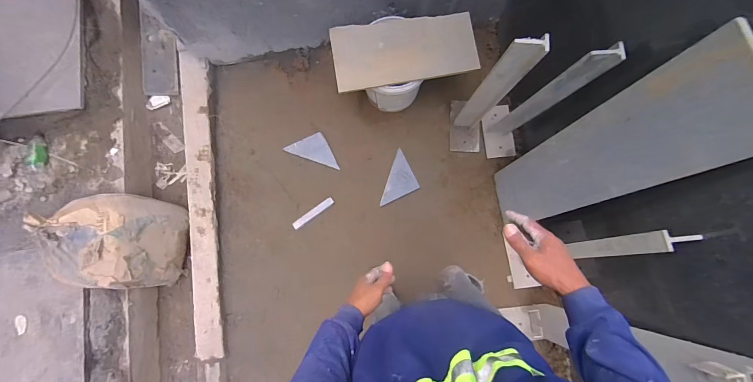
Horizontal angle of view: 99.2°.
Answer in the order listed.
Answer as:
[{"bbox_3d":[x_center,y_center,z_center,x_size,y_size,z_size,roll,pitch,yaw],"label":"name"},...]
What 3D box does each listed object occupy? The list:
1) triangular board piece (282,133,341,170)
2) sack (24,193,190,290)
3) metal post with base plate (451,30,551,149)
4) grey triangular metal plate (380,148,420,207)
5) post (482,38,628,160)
[{"bbox_3d":[-0.280,-0.206,1.494,0.256,0.015,0.133,20,83,2],"label":"triangular board piece"},{"bbox_3d":[-1.156,0.222,1.431,0.450,0.294,0.403,1,82,0],"label":"sack"},{"bbox_3d":[0.424,-0.356,1.174,0.149,0.685,0.223,3,82,0],"label":"metal post with base plate"},{"bbox_3d":[0.124,-0.047,1.474,0.137,0.012,0.262,17,82,8],"label":"grey triangular metal plate"},{"bbox_3d":[0.581,-0.320,1.174,0.143,0.690,0.239,-7,83,-1],"label":"post"}]

